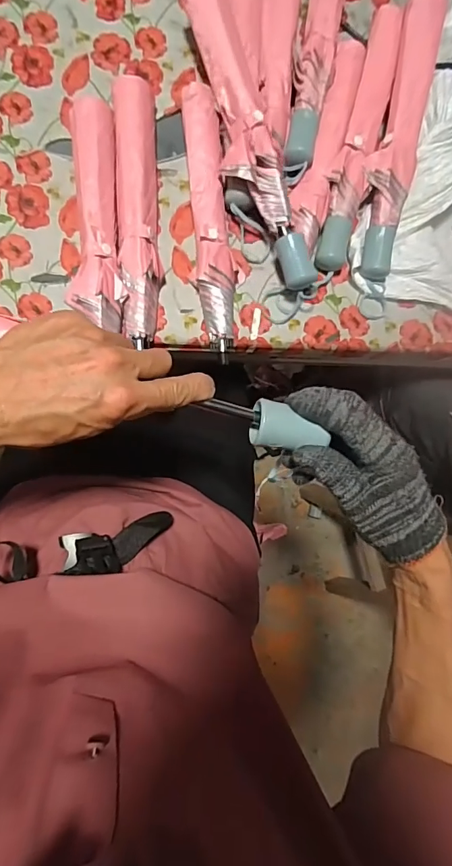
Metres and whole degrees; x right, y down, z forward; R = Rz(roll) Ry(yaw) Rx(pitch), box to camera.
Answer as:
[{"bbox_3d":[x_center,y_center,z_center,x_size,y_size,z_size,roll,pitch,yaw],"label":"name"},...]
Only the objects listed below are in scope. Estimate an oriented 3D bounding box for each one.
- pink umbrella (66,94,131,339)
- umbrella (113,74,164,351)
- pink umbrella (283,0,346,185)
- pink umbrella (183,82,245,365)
[{"bbox_3d":[-0.154,-0.252,0.525,0.066,0.042,0.268,-1,86,-7],"label":"pink umbrella"},{"bbox_3d":[-0.104,-0.261,0.534,0.049,0.041,0.314,-2,86,-7],"label":"umbrella"},{"bbox_3d":[0.119,-0.497,0.570,0.054,0.051,0.366,11,85,-6],"label":"pink umbrella"},{"bbox_3d":[-0.016,-0.251,0.543,0.058,0.045,0.324,-6,87,-8],"label":"pink umbrella"}]

